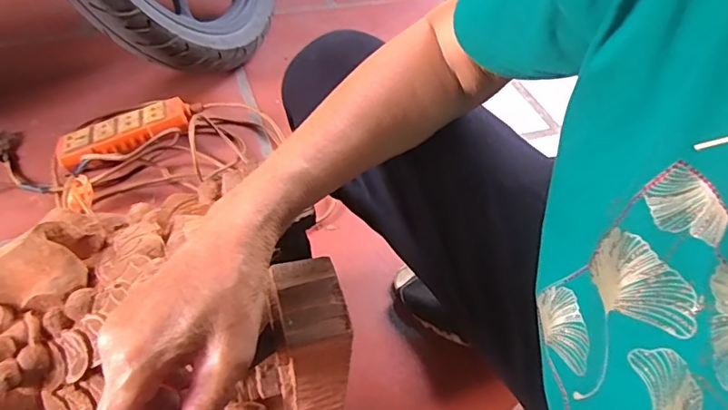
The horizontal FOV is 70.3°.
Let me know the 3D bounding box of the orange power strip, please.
[{"bbox_3d":[-0.362,-0.111,0.780,0.197,0.034,0.060,-21,52,-7],"label":"orange power strip"}]

